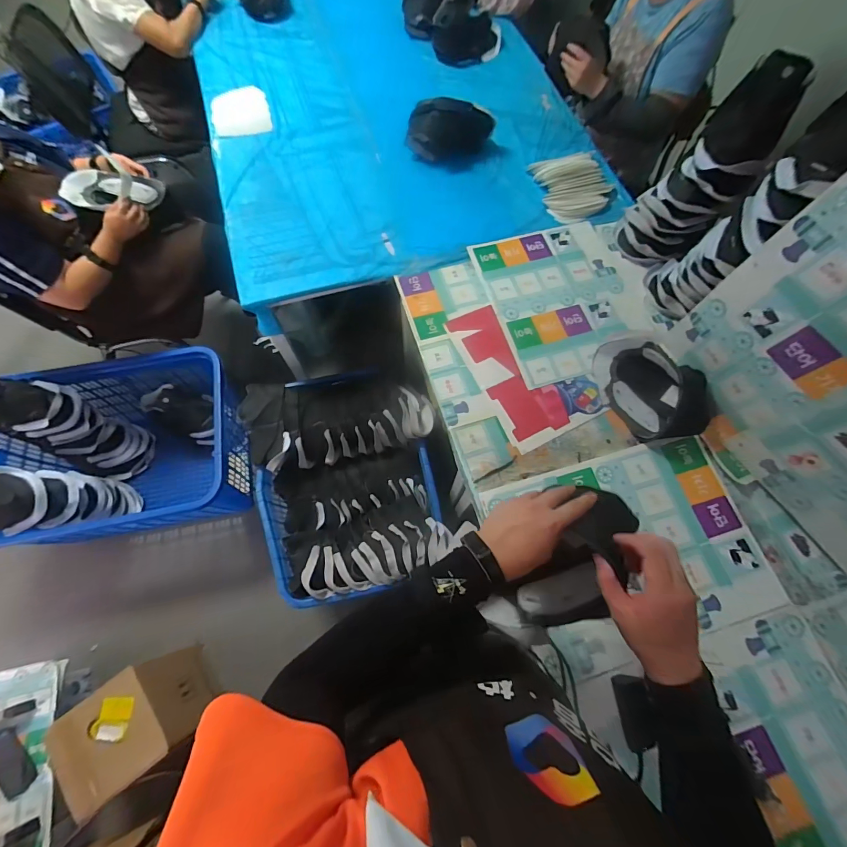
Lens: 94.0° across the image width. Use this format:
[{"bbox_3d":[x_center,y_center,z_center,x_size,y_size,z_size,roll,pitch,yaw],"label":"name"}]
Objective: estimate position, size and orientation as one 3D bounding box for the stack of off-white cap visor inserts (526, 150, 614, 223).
[{"bbox_3d":[0.463,-0.728,1.192,0.213,0.055,0.240,-13,70,-5],"label":"stack of off-white cap visor inserts"}]

